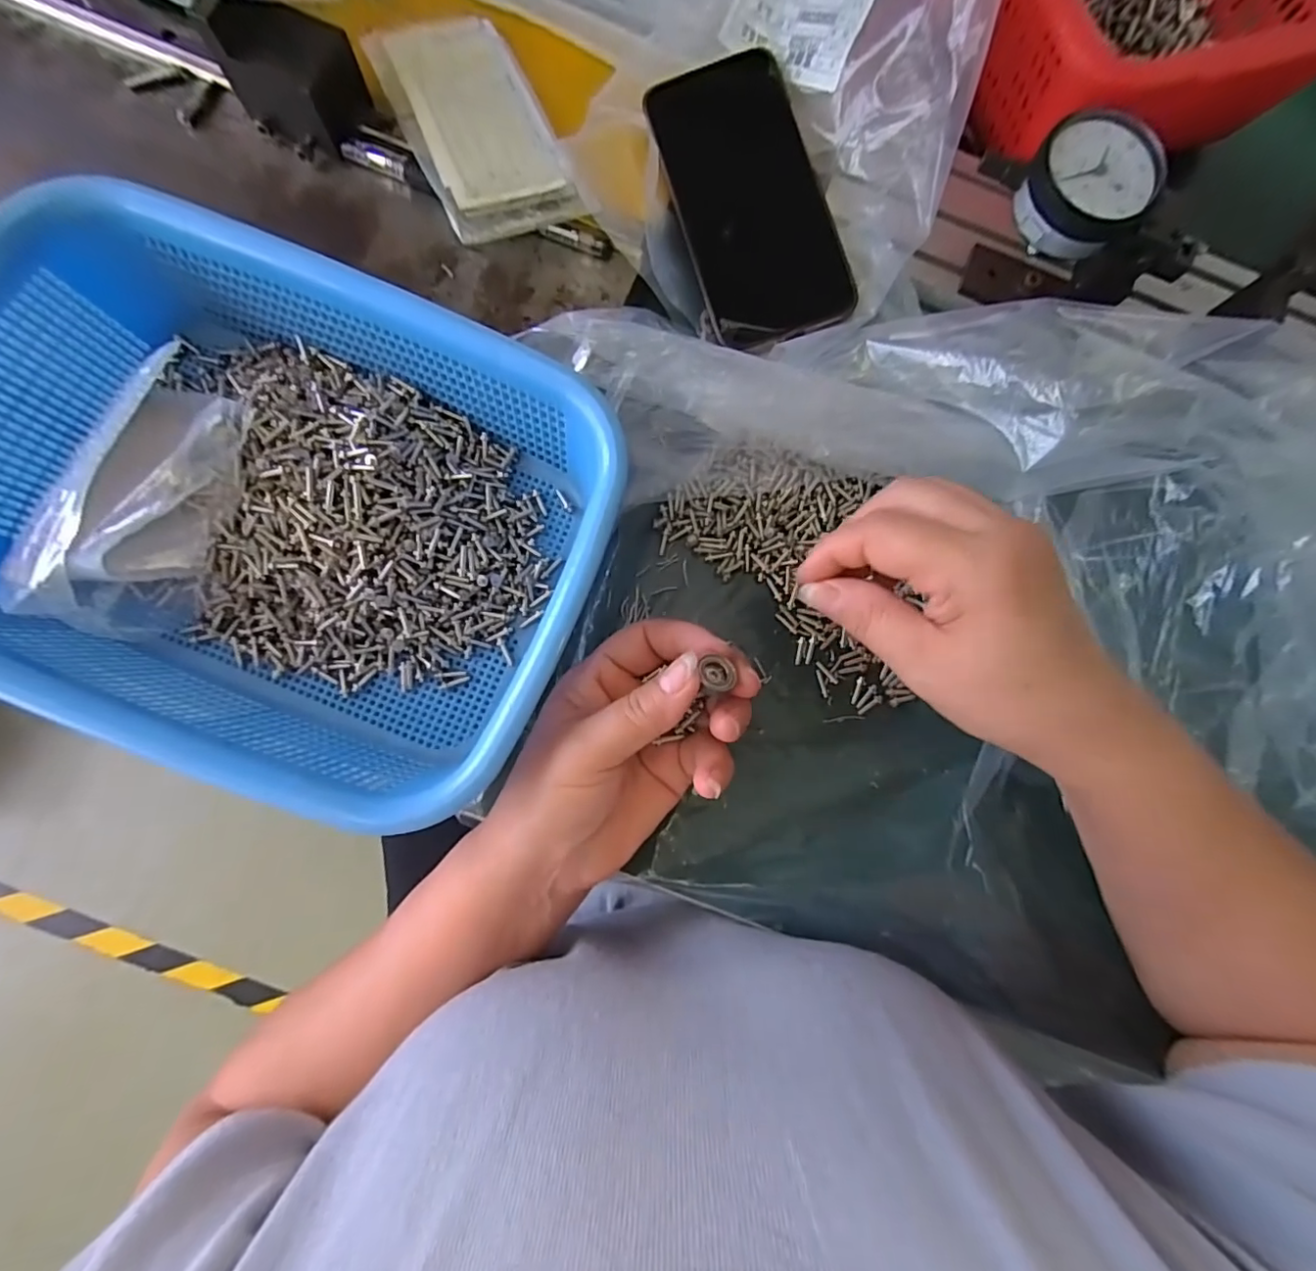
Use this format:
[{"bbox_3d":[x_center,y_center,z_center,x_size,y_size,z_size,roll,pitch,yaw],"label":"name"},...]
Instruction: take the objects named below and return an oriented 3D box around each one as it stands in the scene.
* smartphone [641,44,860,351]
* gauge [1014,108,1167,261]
[{"bbox_3d":[0.049,-0.239,0.310,0.074,0.014,0.163,-17,85,-6],"label":"smartphone"},{"bbox_3d":[0.194,-0.203,0.257,0.049,0.028,0.050,1,83,-4],"label":"gauge"}]

